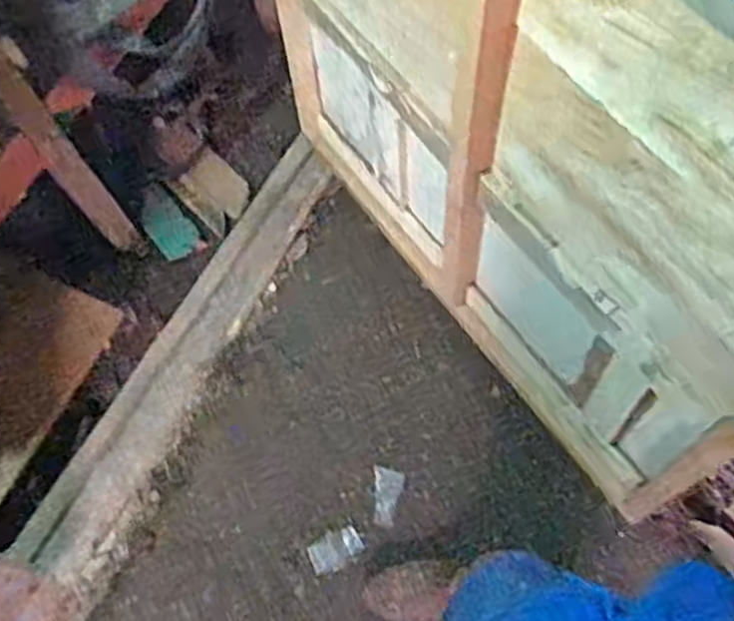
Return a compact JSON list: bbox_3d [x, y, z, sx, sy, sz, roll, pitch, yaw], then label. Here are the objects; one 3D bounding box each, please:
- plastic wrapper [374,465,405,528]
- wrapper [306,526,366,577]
[{"bbox_3d":[0.042,0.347,1.459,0.053,0.018,0.111,1,67,1],"label":"plastic wrapper"},{"bbox_3d":[-0.056,0.434,1.417,0.096,0.010,0.059,-26,69,-10],"label":"wrapper"}]

